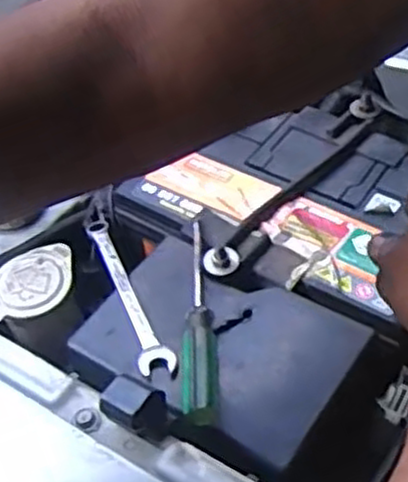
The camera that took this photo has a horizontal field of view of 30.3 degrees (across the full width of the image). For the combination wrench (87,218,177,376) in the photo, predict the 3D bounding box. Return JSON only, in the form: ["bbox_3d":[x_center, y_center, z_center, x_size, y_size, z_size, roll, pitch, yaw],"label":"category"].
[{"bbox_3d":[-0.058,0.033,0.532,0.022,0.008,0.149,-21,52,-12],"label":"combination wrench"}]

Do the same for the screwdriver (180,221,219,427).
[{"bbox_3d":[-0.005,0.045,0.506,0.022,0.027,0.166,-4,50,2],"label":"screwdriver"}]

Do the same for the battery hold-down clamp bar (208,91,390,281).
[{"bbox_3d":[0.078,-0.045,0.590,0.034,0.011,0.219,30,59,26],"label":"battery hold-down clamp bar"}]

